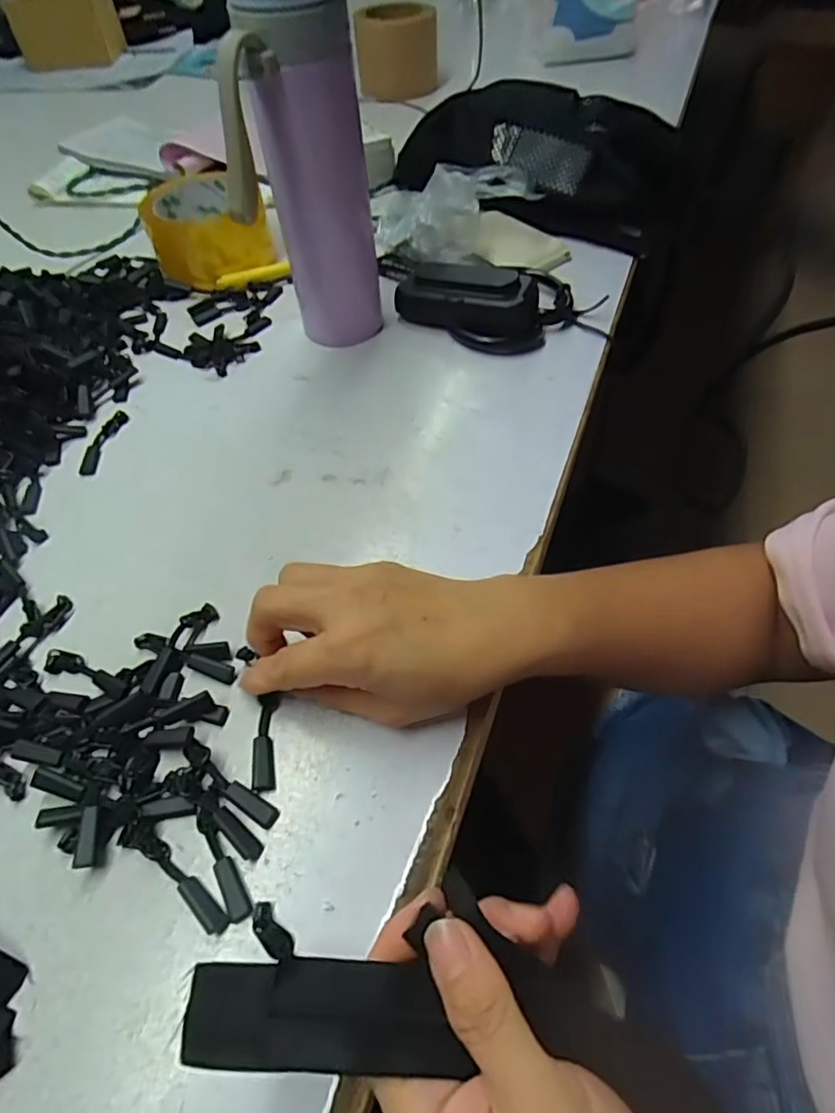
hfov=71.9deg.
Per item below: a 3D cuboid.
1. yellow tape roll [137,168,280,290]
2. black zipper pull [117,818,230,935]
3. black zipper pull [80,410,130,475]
[{"bbox_3d":[-0.186,-0.295,0.513,0.098,0.059,0.104,-2,52,3],"label":"yellow tape roll"},{"bbox_3d":[-0.103,0.131,0.239,0.063,0.005,0.011,30,61,22],"label":"black zipper pull"},{"bbox_3d":[-0.218,-0.079,0.398,0.012,0.008,0.057,9,55,8],"label":"black zipper pull"}]

